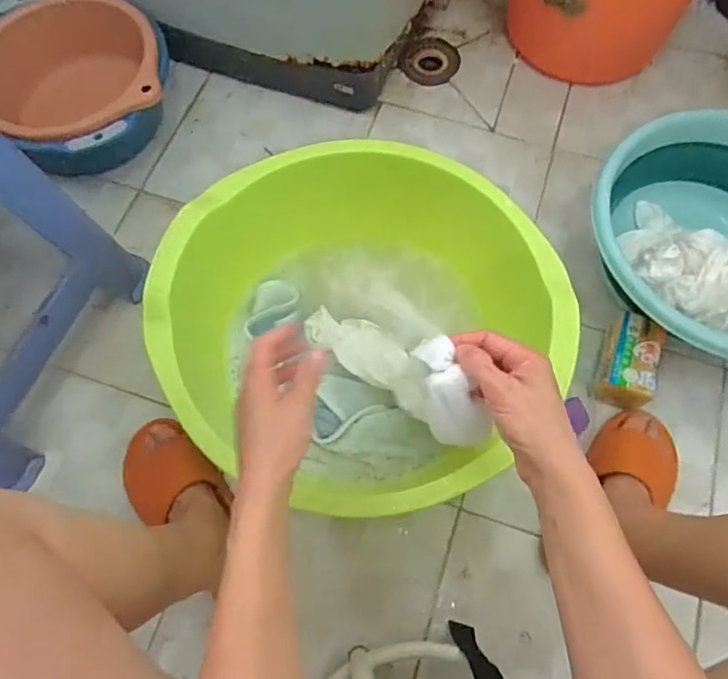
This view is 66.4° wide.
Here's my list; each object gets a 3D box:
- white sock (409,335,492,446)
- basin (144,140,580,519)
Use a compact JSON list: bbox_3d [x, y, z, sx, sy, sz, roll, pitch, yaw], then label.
[{"bbox_3d":[0.067,0.044,0.434,0.042,0.025,0.087,-23,97,-9],"label":"white sock"},{"bbox_3d":[-0.008,0.005,0.679,0.430,0.186,0.382,-22,70,-9],"label":"basin"}]

